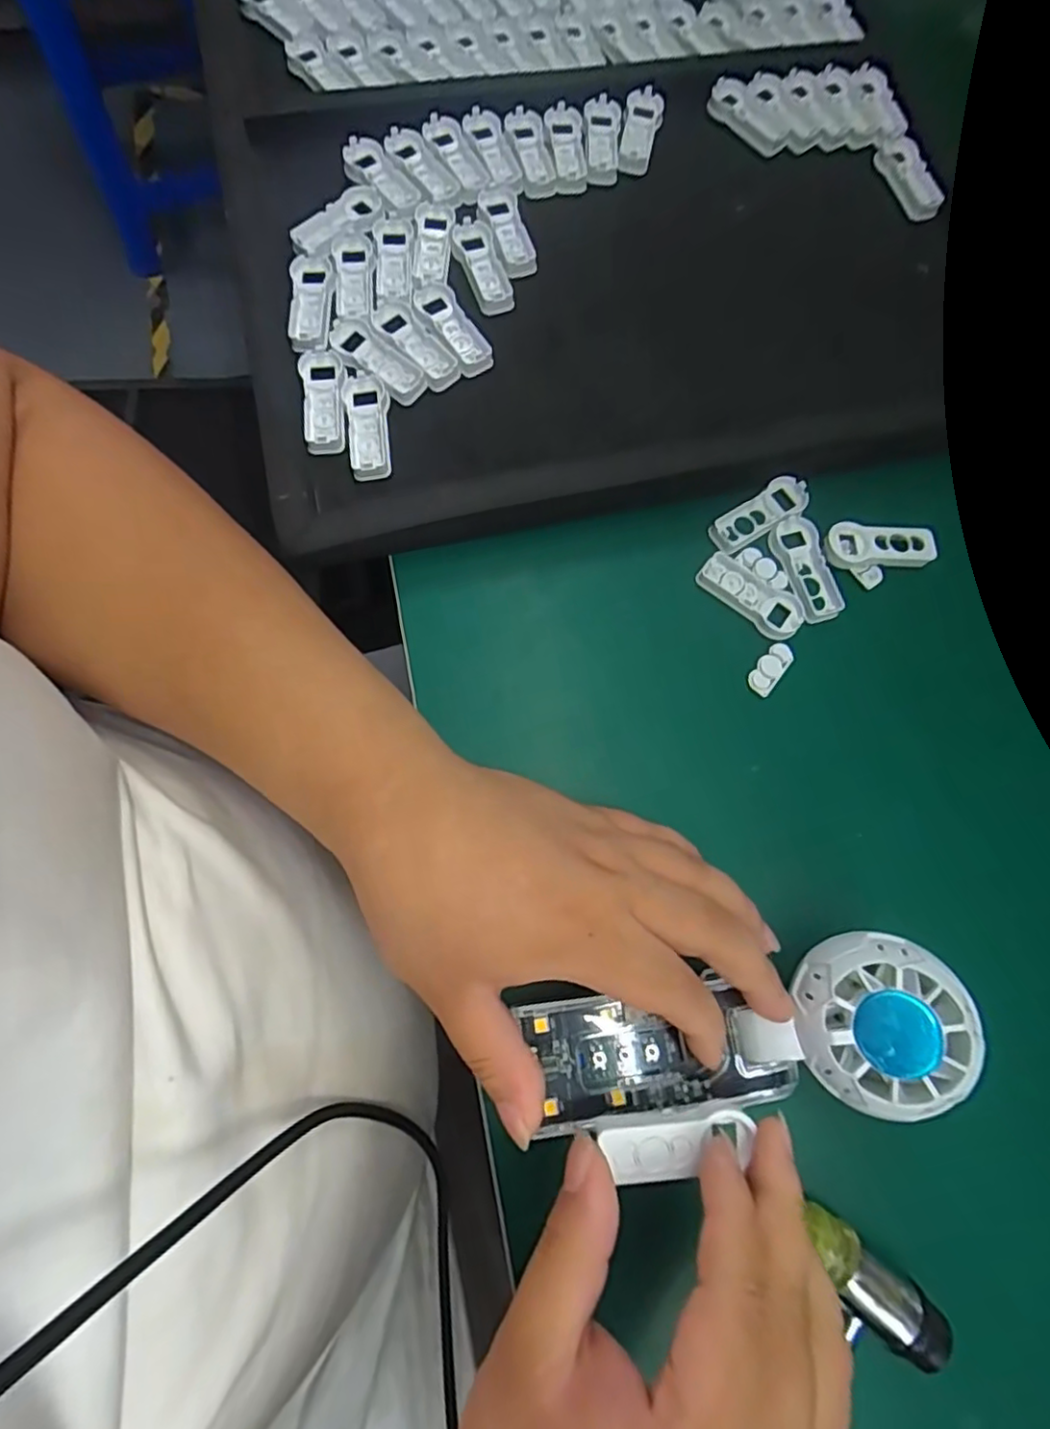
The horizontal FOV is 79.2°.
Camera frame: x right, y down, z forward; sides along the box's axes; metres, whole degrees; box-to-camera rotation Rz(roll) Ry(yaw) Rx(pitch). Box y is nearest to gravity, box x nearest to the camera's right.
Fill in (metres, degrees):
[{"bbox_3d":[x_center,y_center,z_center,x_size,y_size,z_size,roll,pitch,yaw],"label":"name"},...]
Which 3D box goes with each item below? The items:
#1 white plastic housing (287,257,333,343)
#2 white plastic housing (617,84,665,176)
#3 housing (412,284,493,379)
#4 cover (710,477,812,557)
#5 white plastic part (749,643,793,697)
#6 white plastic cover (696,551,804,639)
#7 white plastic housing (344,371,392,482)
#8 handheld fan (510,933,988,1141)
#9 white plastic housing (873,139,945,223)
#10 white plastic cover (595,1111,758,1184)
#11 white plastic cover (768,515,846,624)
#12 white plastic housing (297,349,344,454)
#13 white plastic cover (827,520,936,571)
[{"bbox_3d":[-0.114,-0.220,0.335,0.021,0.009,0.053,-2,76,-5],"label":"white plastic housing"},{"bbox_3d":[0.069,-0.353,0.385,0.022,0.014,0.064,14,75,-1],"label":"white plastic housing"},{"bbox_3d":[-0.038,-0.203,0.336,0.023,0.012,0.053,-35,81,-12],"label":"housing"},{"bbox_3d":[0.122,-0.104,0.331,0.058,0.010,0.020,-30,80,-11],"label":"cover"},{"bbox_3d":[0.122,-0.023,0.315,0.013,0.006,0.028,38,76,6],"label":"white plastic part"},{"bbox_3d":[0.115,-0.060,0.322,0.055,0.008,0.022,41,76,6],"label":"white plastic cover"},{"bbox_3d":[-0.078,-0.145,0.319,0.021,0.011,0.057,-8,76,-6],"label":"white plastic housing"},{"bbox_3d":[0.082,0.124,0.240,0.157,0.027,0.055,-12,71,5],"label":"handheld fan"},{"bbox_3d":[0.233,-0.324,0.384,0.021,0.011,0.054,-16,77,-8],"label":"white plastic housing"},{"bbox_3d":[0.052,0.148,0.216,0.051,0.006,0.018,-8,71,-6],"label":"white plastic cover"},{"bbox_3d":[0.144,-0.075,0.326,0.025,0.010,0.056,-12,77,-7],"label":"white plastic cover"},{"bbox_3d":[-0.101,-0.158,0.321,0.021,0.012,0.054,-8,76,-7],"label":"white plastic housing"},{"bbox_3d":[0.184,-0.087,0.327,0.056,0.006,0.021,2,75,-4],"label":"white plastic cover"}]

